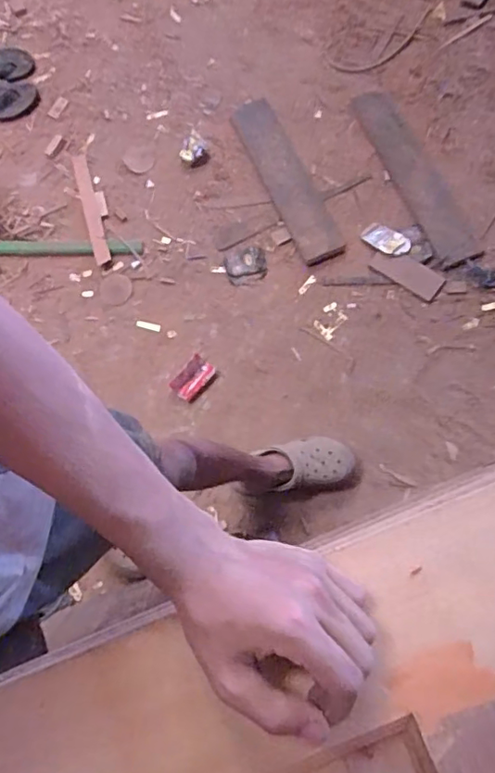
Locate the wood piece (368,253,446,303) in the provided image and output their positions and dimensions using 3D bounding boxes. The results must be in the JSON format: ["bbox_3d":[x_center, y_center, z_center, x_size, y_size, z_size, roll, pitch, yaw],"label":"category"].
[{"bbox_3d":[0.409,-0.292,1.431,0.185,0.008,0.075,33,79,12],"label":"wood piece"}]

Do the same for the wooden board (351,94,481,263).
[{"bbox_3d":[0.439,-0.559,1.458,0.126,0.019,0.524,-23,74,-3],"label":"wooden board"}]

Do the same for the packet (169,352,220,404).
[{"bbox_3d":[-0.129,-0.016,1.355,0.074,0.025,0.105,38,80,13],"label":"packet"}]

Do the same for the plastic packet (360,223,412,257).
[{"bbox_3d":[0.353,-0.370,1.418,0.118,0.014,0.066,25,78,10],"label":"plastic packet"}]

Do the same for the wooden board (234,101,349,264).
[{"bbox_3d":[0.094,-0.551,1.462,0.111,0.018,0.501,-25,74,-3],"label":"wooden board"}]

